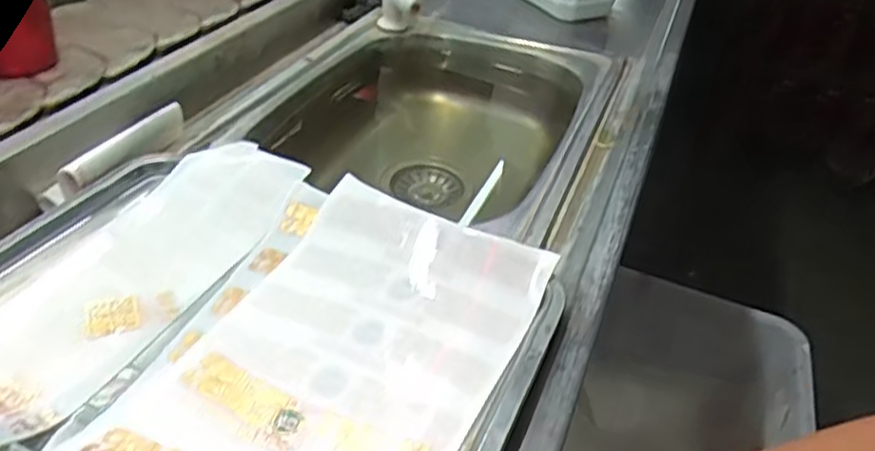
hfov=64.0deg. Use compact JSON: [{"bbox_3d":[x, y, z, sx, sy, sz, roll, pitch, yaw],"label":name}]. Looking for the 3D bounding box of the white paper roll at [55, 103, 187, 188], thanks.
[{"bbox_3d":[-0.261,-0.070,0.604,0.028,0.022,0.128,19,37,15],"label":"white paper roll"}]

